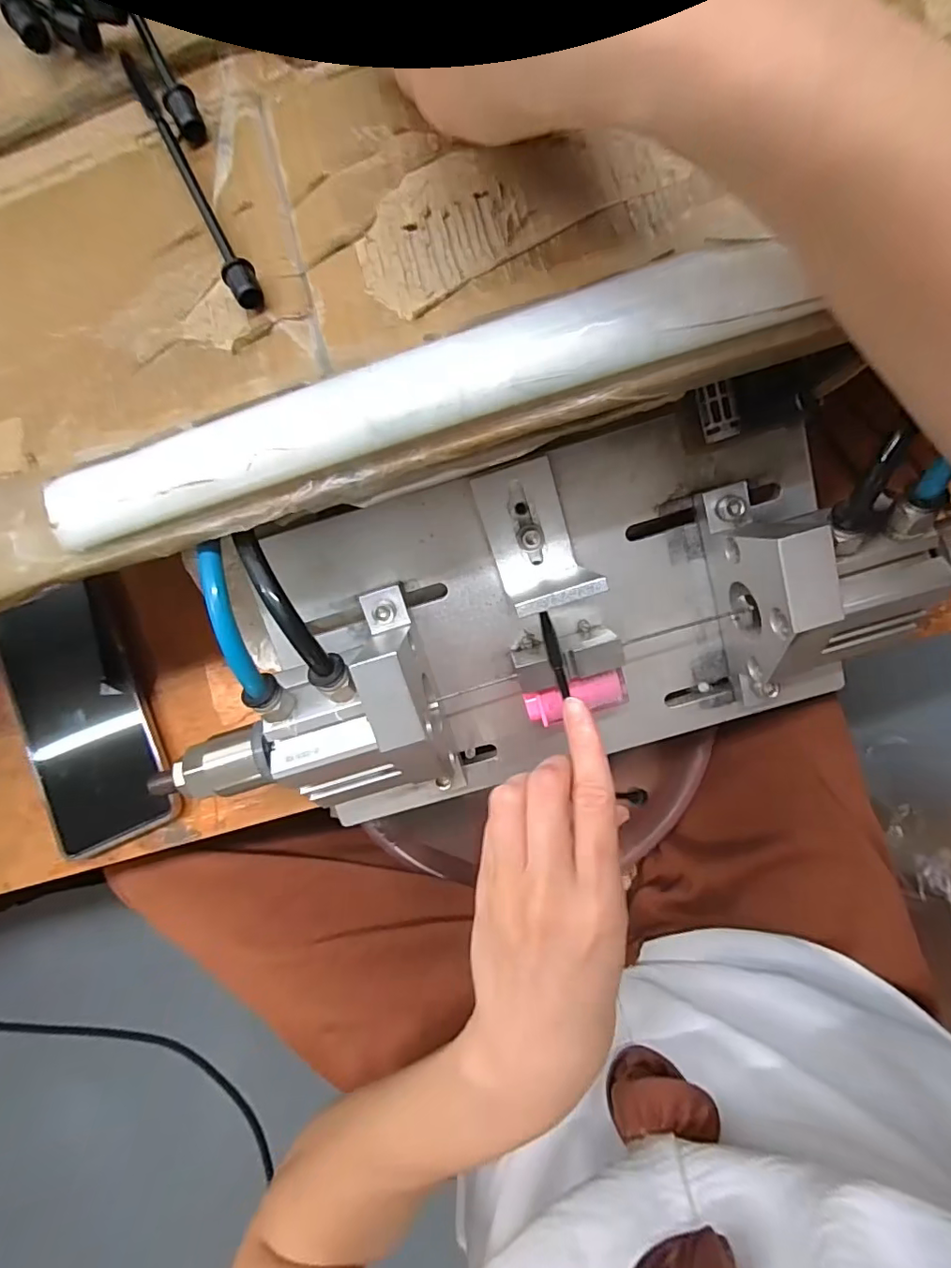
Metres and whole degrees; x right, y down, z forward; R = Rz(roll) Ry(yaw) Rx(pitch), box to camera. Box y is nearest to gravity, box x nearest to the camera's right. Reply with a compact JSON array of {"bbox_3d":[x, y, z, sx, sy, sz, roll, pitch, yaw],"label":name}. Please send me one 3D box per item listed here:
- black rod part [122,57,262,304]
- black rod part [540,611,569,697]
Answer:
[{"bbox_3d":[-0.099,-0.159,0.189,0.010,0.015,0.099,-26,81,2],"label":"black rod part"},{"bbox_3d":[0.035,0.009,0.238,0.006,0.004,0.040,-16,104,3],"label":"black rod part"}]

